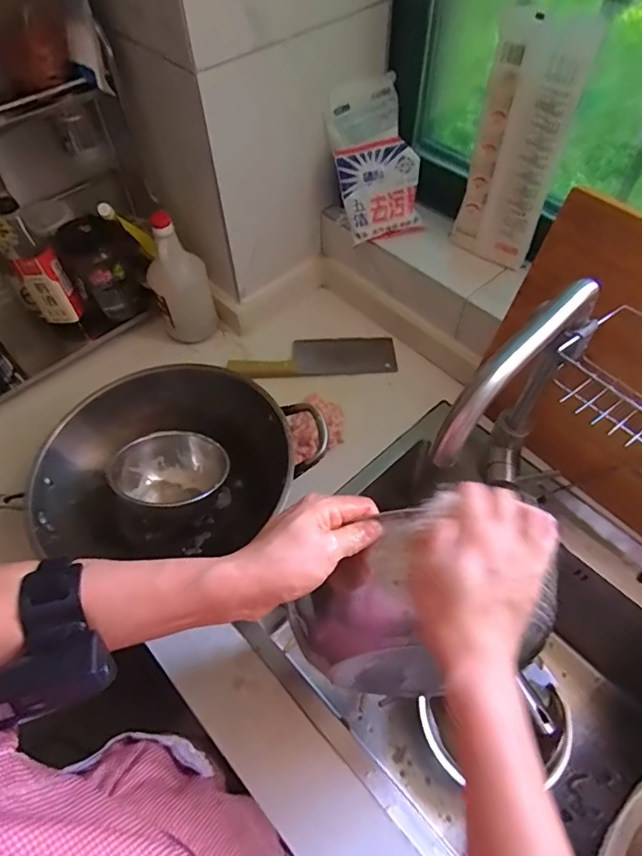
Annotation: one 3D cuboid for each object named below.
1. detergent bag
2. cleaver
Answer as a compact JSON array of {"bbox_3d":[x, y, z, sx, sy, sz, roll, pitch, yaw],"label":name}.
[{"bbox_3d":[0.082,-0.400,0.793,0.129,0.177,0.132,-20,57,-12],"label":"detergent bag"},{"bbox_3d":[-0.012,-0.116,0.846,0.267,0.027,0.079,-7,56,-3],"label":"cleaver"}]

